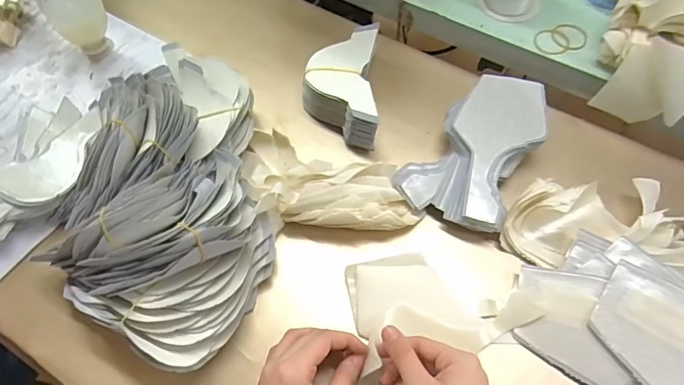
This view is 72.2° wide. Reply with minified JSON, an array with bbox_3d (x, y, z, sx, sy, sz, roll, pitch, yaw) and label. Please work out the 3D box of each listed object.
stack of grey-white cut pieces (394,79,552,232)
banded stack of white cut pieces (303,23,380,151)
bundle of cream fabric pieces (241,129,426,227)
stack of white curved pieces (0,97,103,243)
[{"bbox_3d":[0.147,-0.050,0.506,0.112,0.046,0.188,28,65,15],"label":"stack of grey-white cut pieces"},{"bbox_3d":[-0.001,-0.126,0.552,0.088,0.047,0.153,1,61,1],"label":"banded stack of white cut pieces"},{"bbox_3d":[-0.017,-0.004,0.481,0.197,0.045,0.097,18,62,11],"label":"bundle of cream fabric pieces"},{"bbox_3d":[-0.313,-0.014,0.476,0.102,0.039,0.173,18,60,10],"label":"stack of white curved pieces"}]

